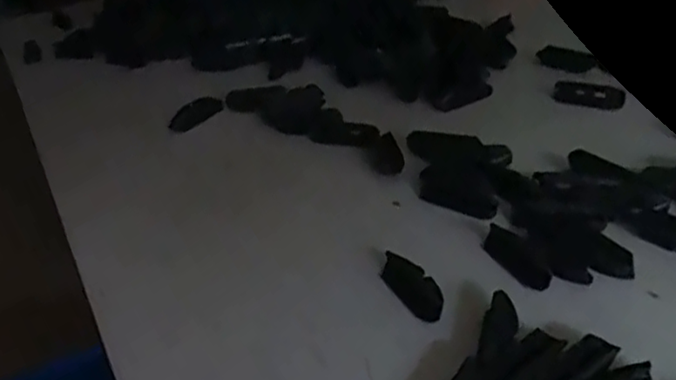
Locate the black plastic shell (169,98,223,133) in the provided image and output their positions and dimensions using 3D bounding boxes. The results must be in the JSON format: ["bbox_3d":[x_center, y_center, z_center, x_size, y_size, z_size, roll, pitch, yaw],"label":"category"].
[{"bbox_3d":[-0.157,-0.083,0.755,0.067,0.024,0.015,-26,31,12],"label":"black plastic shell"}]

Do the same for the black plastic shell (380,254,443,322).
[{"bbox_3d":[0.055,0.068,0.491,0.026,0.012,0.065,-22,36,-17],"label":"black plastic shell"}]

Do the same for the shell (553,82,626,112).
[{"bbox_3d":[0.256,-0.096,0.701,0.070,0.018,0.025,12,39,27],"label":"shell"}]

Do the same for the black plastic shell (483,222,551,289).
[{"bbox_3d":[0.134,0.049,0.508,0.029,0.009,0.072,-17,35,-12],"label":"black plastic shell"}]

